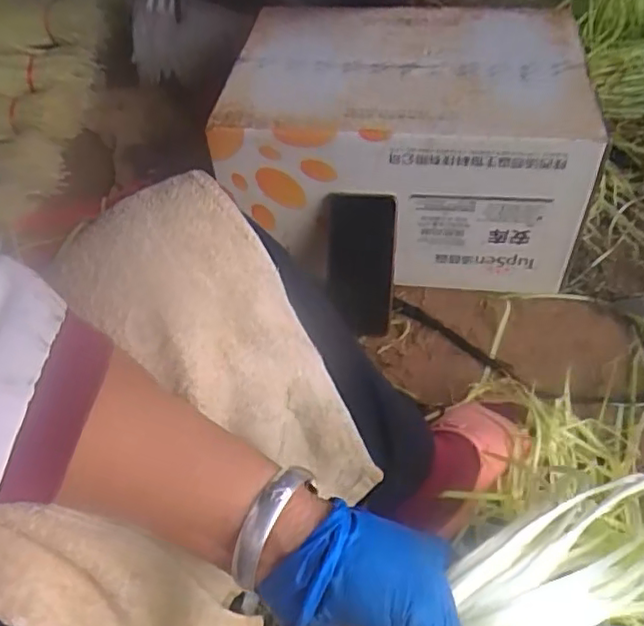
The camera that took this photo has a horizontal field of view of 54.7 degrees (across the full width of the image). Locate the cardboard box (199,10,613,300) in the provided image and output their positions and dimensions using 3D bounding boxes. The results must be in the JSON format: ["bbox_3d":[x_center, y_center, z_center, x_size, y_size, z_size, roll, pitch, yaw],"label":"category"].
[{"bbox_3d":[0.110,-0.236,0.871,0.436,0.243,0.327,3,48,5],"label":"cardboard box"}]

